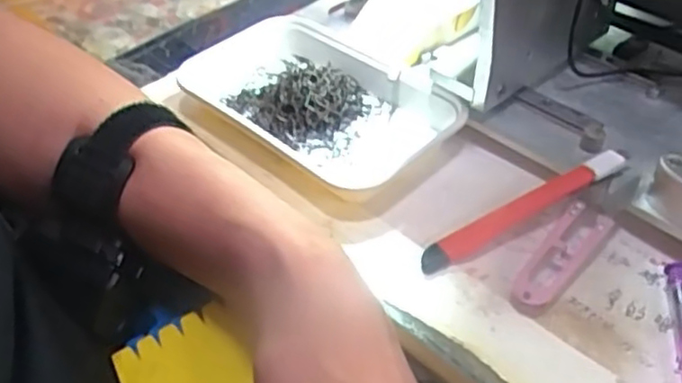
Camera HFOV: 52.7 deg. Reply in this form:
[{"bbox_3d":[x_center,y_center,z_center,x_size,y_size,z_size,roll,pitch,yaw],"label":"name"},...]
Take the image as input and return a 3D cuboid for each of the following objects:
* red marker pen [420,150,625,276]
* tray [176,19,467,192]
[{"bbox_3d":[0.095,0.012,0.360,0.120,0.014,0.015,-29,48,-7],"label":"red marker pen"},{"bbox_3d":[-0.015,-0.061,0.434,0.165,0.028,0.093,32,52,31],"label":"tray"}]

